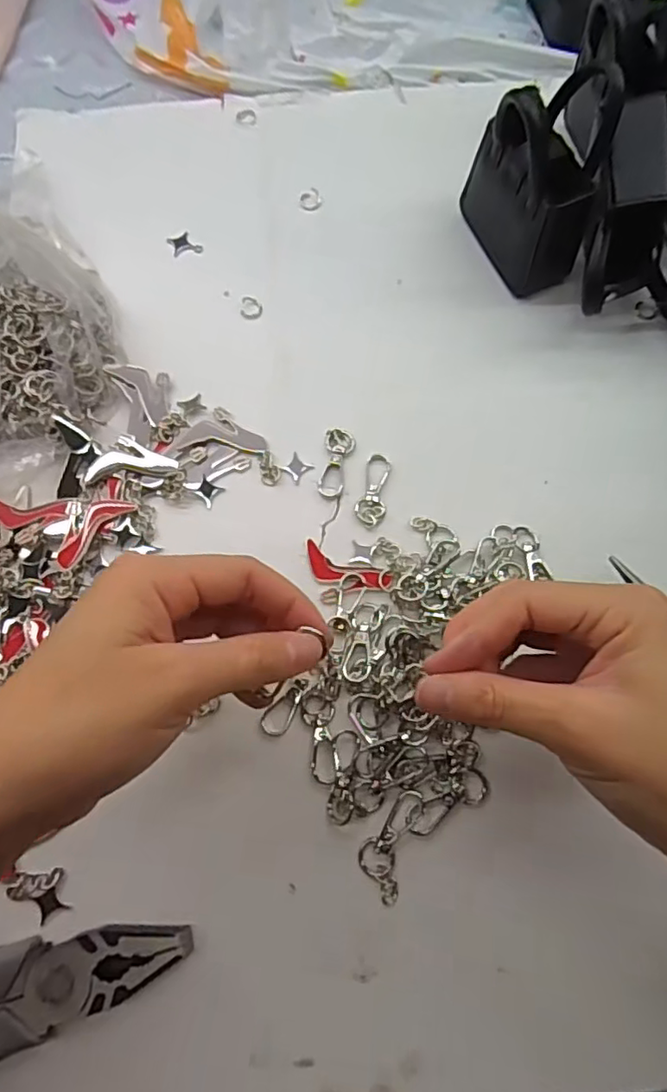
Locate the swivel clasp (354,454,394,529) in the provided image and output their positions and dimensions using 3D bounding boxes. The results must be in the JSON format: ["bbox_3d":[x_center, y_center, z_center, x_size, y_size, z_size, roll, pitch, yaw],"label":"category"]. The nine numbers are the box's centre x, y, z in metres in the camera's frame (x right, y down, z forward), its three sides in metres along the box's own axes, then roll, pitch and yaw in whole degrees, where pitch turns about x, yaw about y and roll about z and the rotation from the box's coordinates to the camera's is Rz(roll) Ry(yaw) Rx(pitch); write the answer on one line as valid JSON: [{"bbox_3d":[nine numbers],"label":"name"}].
[{"bbox_3d":[0.022,-0.030,0.322,0.015,0.004,0.041,14,73,6],"label":"swivel clasp"}]

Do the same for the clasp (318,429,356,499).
[{"bbox_3d":[0.002,-0.044,0.328,0.016,0.004,0.040,6,73,3],"label":"clasp"}]

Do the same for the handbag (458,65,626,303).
[{"bbox_3d":[0.110,-0.196,0.329,0.049,0.099,0.069,-23,73,-6],"label":"handbag"}]

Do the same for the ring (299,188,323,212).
[{"bbox_3d":[-0.014,-0.221,0.390,0.014,0.006,0.014,0,72,0],"label":"ring"}]

